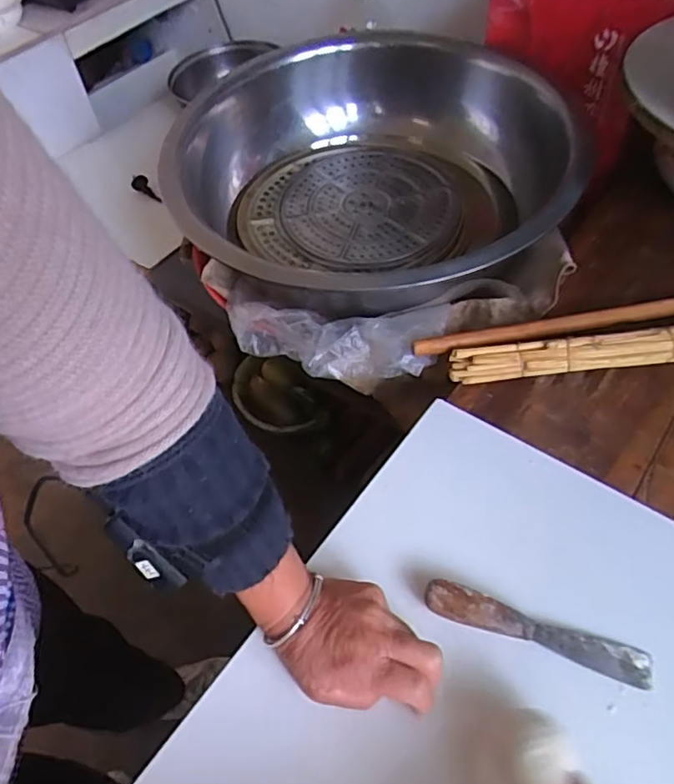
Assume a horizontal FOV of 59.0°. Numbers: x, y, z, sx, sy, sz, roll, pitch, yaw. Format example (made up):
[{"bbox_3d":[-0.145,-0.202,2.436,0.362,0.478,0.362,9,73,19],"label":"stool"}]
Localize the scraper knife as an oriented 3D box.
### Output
[{"bbox_3d":[0.147,0.177,0.442,0.163,0.026,0.025,15,56,15],"label":"scraper knife"}]

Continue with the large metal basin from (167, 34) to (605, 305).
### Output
[{"bbox_3d":[0.039,-0.287,0.805,0.501,0.149,0.495,-2,53,3],"label":"large metal basin"}]

